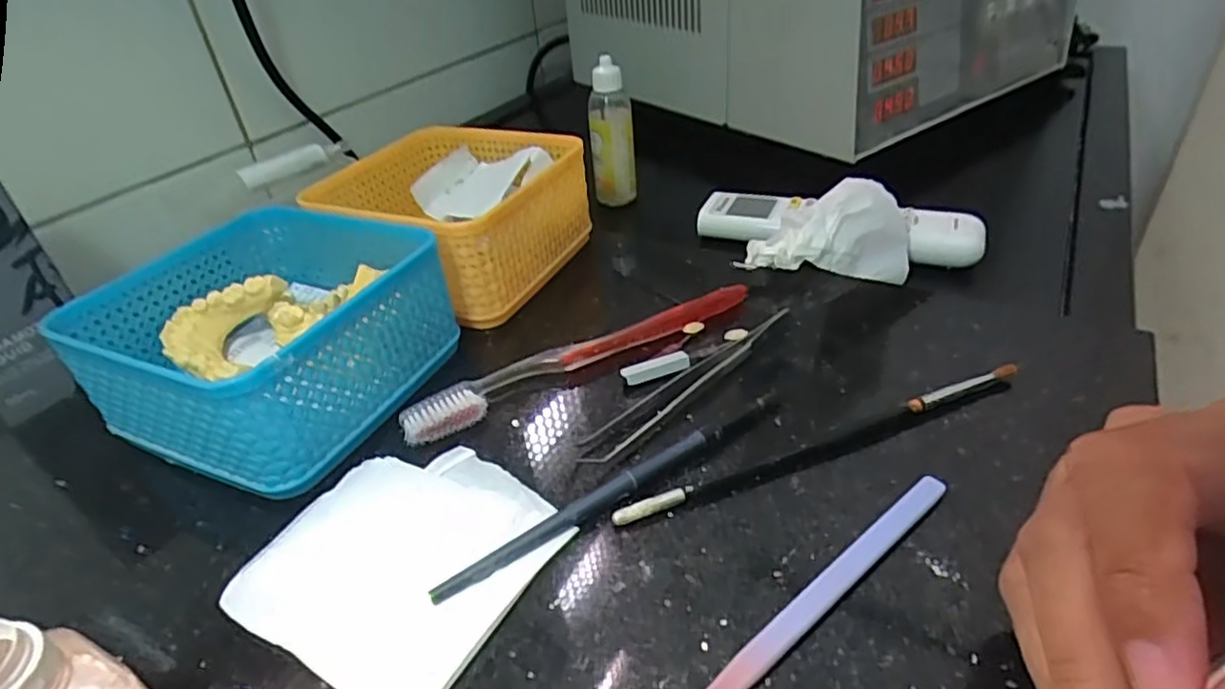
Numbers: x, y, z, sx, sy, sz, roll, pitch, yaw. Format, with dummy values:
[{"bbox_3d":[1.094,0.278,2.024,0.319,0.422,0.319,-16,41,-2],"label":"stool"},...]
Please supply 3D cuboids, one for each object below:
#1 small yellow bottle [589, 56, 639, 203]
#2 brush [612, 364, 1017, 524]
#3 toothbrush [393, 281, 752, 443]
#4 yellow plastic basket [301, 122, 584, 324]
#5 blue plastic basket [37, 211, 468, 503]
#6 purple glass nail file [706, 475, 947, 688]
[{"bbox_3d":[0.000,-0.158,0.508,0.033,0.109,0.026,-3,36,2],"label":"small yellow bottle"},{"bbox_3d":[0.088,0.038,0.275,0.186,0.009,0.010,-16,38,-16],"label":"brush"},{"bbox_3d":[-0.013,0.001,0.330,0.186,0.012,0.021,-21,39,-22],"label":"toothbrush"},{"bbox_3d":[-0.096,-0.081,0.409,0.128,0.059,0.127,15,40,25],"label":"yellow plastic basket"},{"bbox_3d":[-0.161,-0.008,0.320,0.128,0.061,0.128,14,40,23],"label":"blue plastic basket"},{"bbox_3d":[0.068,0.083,0.220,0.137,0.004,0.009,-29,54,-28],"label":"purple glass nail file"}]

